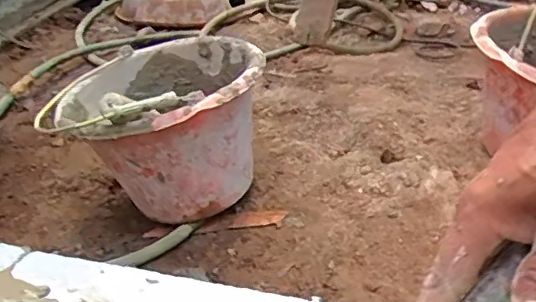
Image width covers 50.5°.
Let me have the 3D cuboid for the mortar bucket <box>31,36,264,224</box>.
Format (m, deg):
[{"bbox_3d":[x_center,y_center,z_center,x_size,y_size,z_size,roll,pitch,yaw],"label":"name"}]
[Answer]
[{"bbox_3d":[-0.164,-0.040,0.851,0.287,0.205,0.287,-11,35,-15],"label":"mortar bucket"}]

